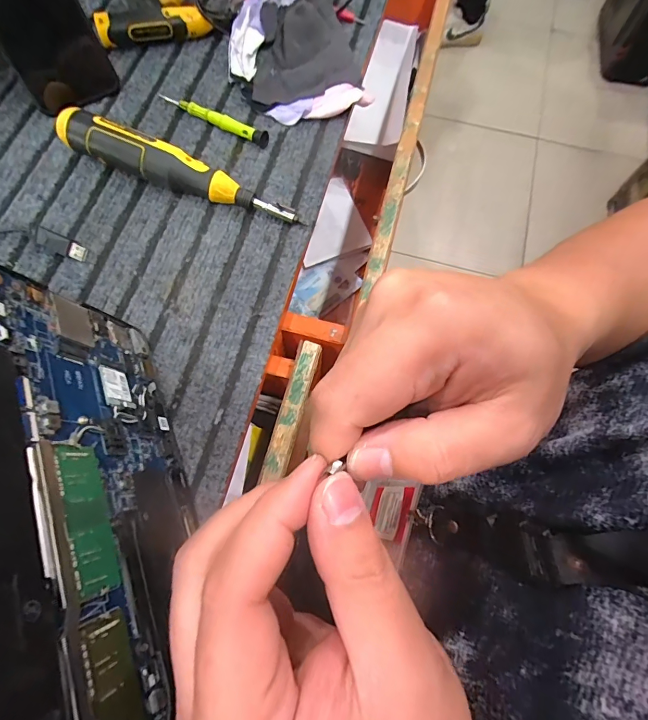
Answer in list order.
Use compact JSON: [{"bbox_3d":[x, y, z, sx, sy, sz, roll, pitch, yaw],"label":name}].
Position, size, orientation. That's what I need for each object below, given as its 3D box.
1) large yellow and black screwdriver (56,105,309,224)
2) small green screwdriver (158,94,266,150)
[{"bbox_3d":[-0.126,-0.163,0.353,0.213,0.040,0.031,21,71,6],"label":"large yellow and black screwdriver"},{"bbox_3d":[-0.109,-0.238,0.395,0.126,0.014,0.012,29,72,9],"label":"small green screwdriver"}]

